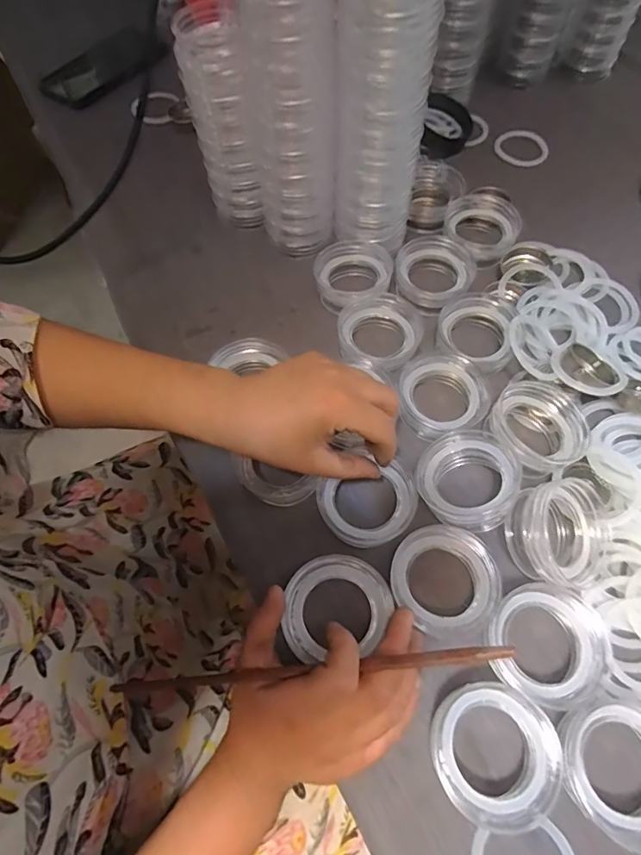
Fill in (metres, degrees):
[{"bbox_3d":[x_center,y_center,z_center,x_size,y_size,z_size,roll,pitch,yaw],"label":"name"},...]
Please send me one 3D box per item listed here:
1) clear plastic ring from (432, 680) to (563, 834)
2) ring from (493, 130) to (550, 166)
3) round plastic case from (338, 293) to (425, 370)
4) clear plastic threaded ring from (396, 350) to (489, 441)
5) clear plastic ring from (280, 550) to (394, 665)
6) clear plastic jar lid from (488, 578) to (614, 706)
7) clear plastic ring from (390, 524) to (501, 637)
[{"bbox_3d":[0.099,0.186,0.277,0.066,0.032,0.070,0,64,1],"label":"clear plastic ring"},{"bbox_3d":[0.231,-0.318,0.549,0.058,0.007,0.053,0,77,0],"label":"ring"},{"bbox_3d":[0.049,-0.078,0.406,0.062,0.037,0.069,-20,65,-9],"label":"round plastic case"},{"bbox_3d":[0.097,-0.025,0.382,0.066,0.028,0.068,0,64,1],"label":"clear plastic threaded ring"},{"bbox_3d":[0.011,0.114,0.309,0.071,0.016,0.060,-11,64,-5],"label":"clear plastic ring"},{"bbox_3d":[0.140,0.136,0.302,0.066,0.030,0.067,0,64,1],"label":"clear plastic jar lid"},{"bbox_3d":[0.082,0.101,0.320,0.069,0.029,0.070,0,64,1],"label":"clear plastic ring"}]

